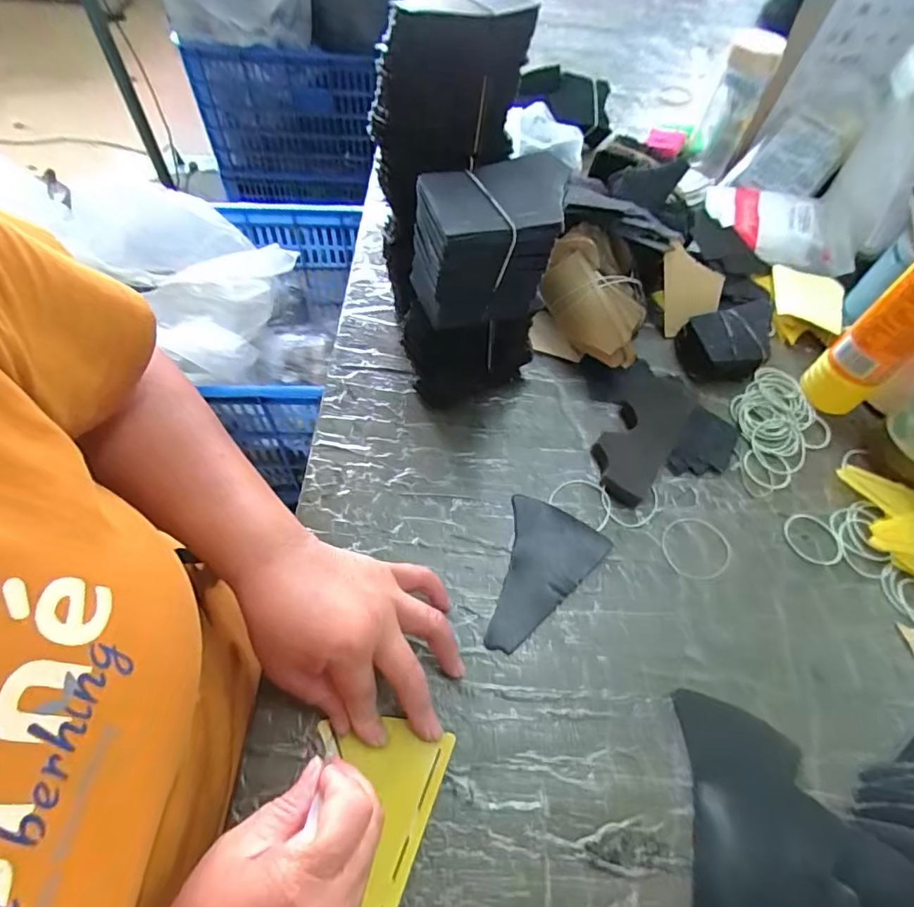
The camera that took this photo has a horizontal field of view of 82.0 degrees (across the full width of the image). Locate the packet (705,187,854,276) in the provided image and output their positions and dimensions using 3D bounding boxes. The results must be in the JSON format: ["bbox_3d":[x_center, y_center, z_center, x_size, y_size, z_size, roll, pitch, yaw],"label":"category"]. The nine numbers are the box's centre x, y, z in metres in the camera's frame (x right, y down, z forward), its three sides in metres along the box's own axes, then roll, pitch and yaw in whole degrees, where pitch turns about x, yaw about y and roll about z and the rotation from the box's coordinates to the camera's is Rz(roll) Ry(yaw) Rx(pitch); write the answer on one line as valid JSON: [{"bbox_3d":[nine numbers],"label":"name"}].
[{"bbox_3d":[0.376,-0.271,0.618,0.160,0.033,0.098,22,59,10],"label":"packet"}]

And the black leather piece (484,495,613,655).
[{"bbox_3d":[0.073,0.094,0.405,0.077,0.005,0.122,13,58,4],"label":"black leather piece"}]

